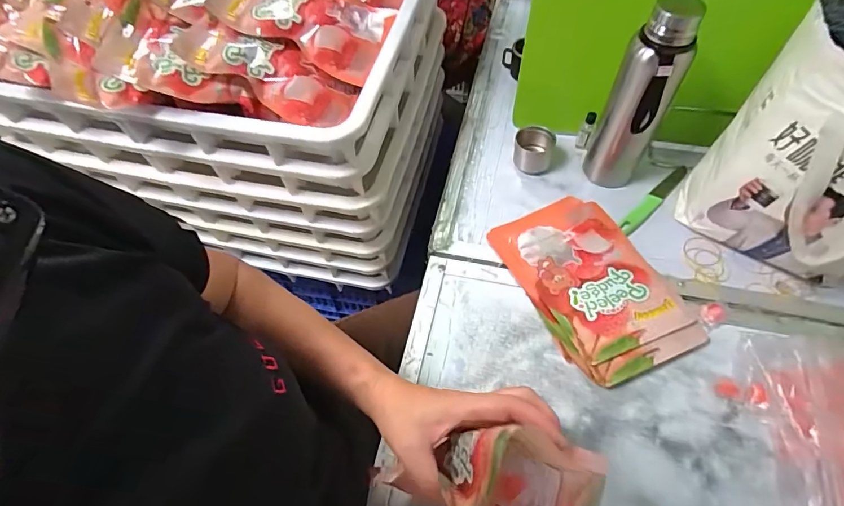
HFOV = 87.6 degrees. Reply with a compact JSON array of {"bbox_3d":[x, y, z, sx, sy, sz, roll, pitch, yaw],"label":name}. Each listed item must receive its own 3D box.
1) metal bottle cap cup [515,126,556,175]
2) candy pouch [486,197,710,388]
[{"bbox_3d":[0.180,-0.168,0.707,0.058,0.059,0.067,15,59,13],"label":"metal bottle cap cup"},{"bbox_3d":[0.224,0.033,0.591,0.170,0.029,0.262,-22,58,-11],"label":"candy pouch"}]

